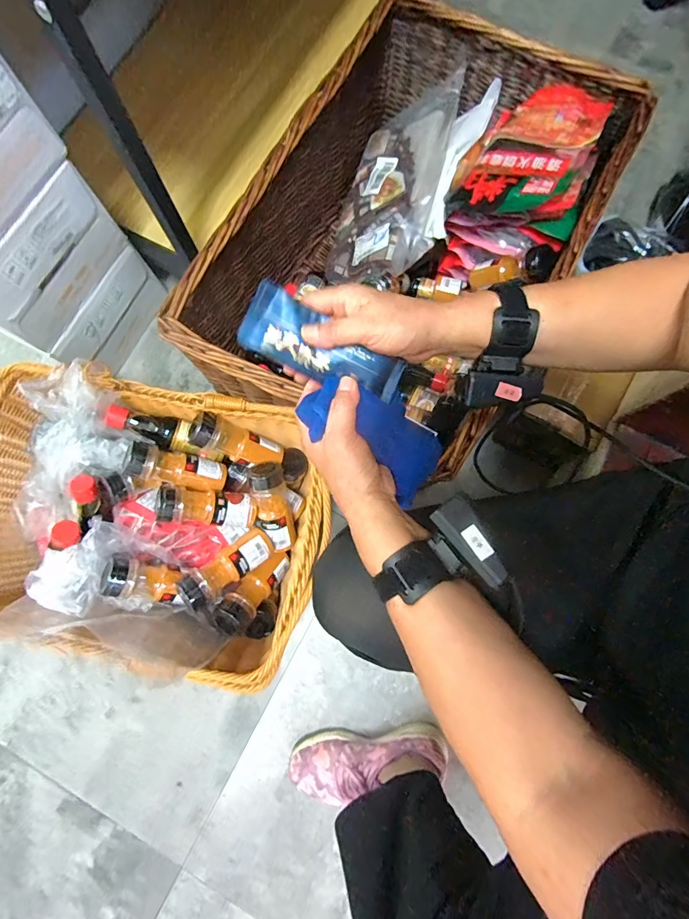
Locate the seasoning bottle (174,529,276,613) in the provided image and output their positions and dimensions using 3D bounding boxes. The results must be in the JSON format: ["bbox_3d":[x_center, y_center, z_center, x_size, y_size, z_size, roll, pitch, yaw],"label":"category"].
[{"bbox_3d":[-0.155,0.143,0.539,0.126,0.042,0.048,-36,80,-32],"label":"seasoning bottle"}]

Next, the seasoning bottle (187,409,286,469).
[{"bbox_3d":[-0.152,-0.022,0.575,0.128,0.060,0.049,21,78,-24],"label":"seasoning bottle"}]

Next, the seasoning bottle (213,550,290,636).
[{"bbox_3d":[-0.123,0.180,0.562,0.050,0.051,0.128,38,48,7],"label":"seasoning bottle"}]

